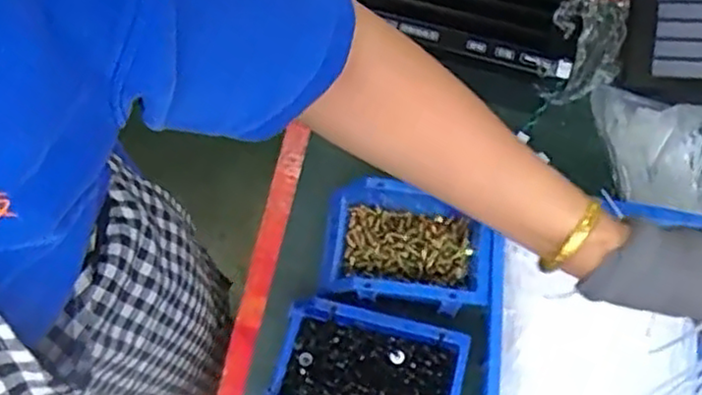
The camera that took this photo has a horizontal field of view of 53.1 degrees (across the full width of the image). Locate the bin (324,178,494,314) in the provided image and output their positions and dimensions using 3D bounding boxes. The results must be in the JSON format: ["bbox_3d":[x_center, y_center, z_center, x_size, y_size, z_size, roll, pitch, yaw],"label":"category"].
[{"bbox_3d":[0.050,0.048,0.652,0.149,0.063,0.104,11,68,2],"label":"bin"}]

